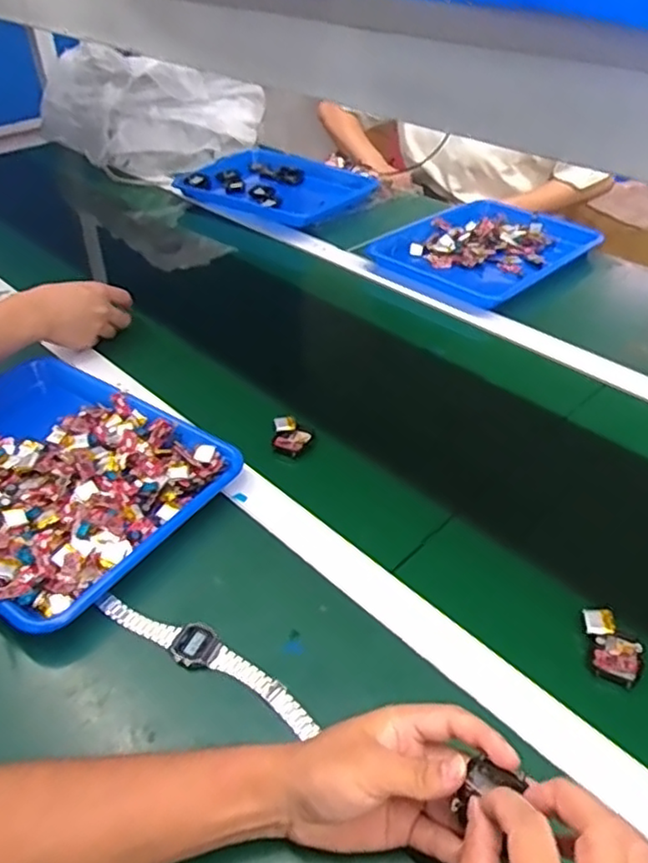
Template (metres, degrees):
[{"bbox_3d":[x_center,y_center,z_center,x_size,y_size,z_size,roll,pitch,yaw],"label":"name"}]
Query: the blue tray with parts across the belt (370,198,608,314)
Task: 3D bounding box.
[{"bbox_3d":[0.254,-0.299,1.047,0.306,0.032,0.259,-29,47,-30],"label":"blue tray with parts across the belt"}]

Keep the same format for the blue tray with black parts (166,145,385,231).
[{"bbox_3d":[-0.086,-0.466,1.246,0.336,0.039,0.243,26,46,28],"label":"blue tray with black parts"}]

